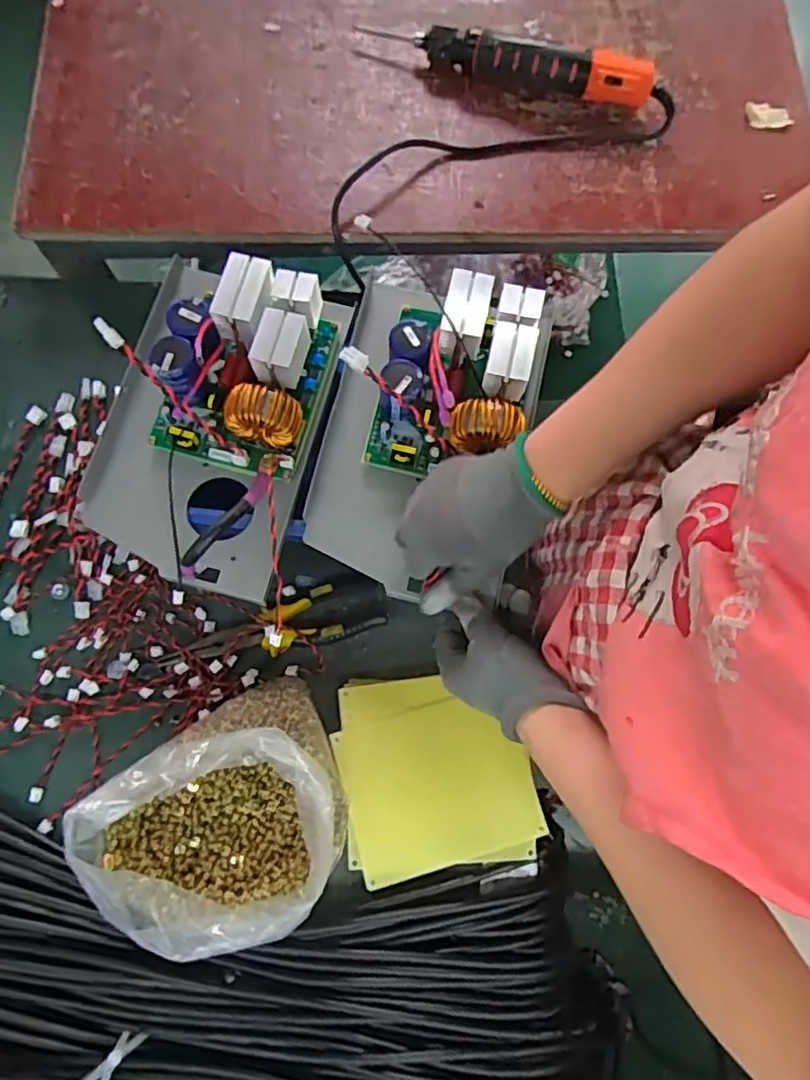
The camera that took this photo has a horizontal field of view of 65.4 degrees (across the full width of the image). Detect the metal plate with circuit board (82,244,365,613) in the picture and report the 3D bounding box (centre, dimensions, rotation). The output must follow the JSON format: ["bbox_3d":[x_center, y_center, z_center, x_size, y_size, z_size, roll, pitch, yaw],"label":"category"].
[{"bbox_3d":[-0.161,-0.108,0.503,0.180,0.089,0.271,17,79,2],"label":"metal plate with circuit board"}]

